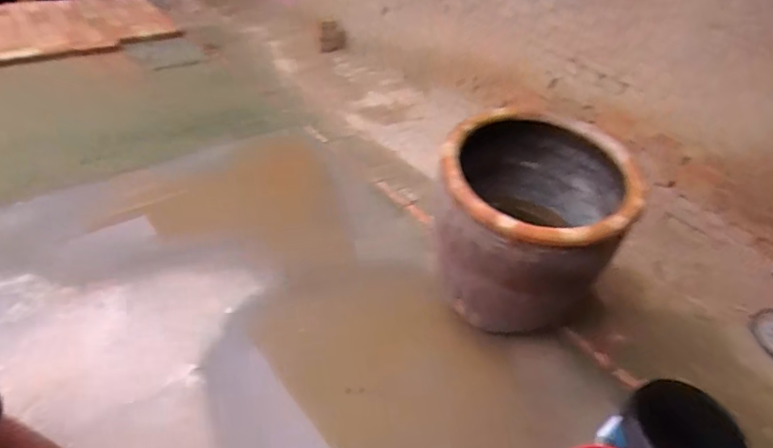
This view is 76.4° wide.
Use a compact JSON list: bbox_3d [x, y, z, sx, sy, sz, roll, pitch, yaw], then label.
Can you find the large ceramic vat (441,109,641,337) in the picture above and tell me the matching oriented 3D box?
[{"bbox_3d":[0.486,0.052,1.773,0.627,0.741,0.693,18,39,11],"label":"large ceramic vat"}]

